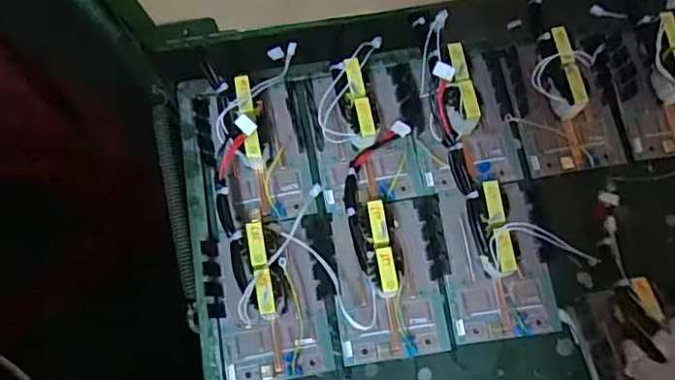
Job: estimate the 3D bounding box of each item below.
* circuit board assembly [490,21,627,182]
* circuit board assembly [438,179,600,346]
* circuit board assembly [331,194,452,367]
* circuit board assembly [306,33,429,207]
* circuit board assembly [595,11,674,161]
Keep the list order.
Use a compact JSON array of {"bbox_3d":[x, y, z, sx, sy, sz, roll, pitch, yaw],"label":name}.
[{"bbox_3d":[0.261,-0.104,0.667,0.123,0.055,0.165,-7,71,-1],"label":"circuit board assembly"},{"bbox_3d":[0.172,0.066,0.609,0.110,0.059,0.165,-4,71,0],"label":"circuit board assembly"},{"bbox_3d":[0.058,0.084,0.609,0.122,0.053,0.175,-6,71,0],"label":"circuit board assembly"},{"bbox_3d":[0.035,-0.080,0.660,0.129,0.052,0.197,-10,71,-2],"label":"circuit board assembly"},{"bbox_3d":[0.381,-0.117,0.671,0.113,0.052,0.163,-15,71,-3],"label":"circuit board assembly"}]

